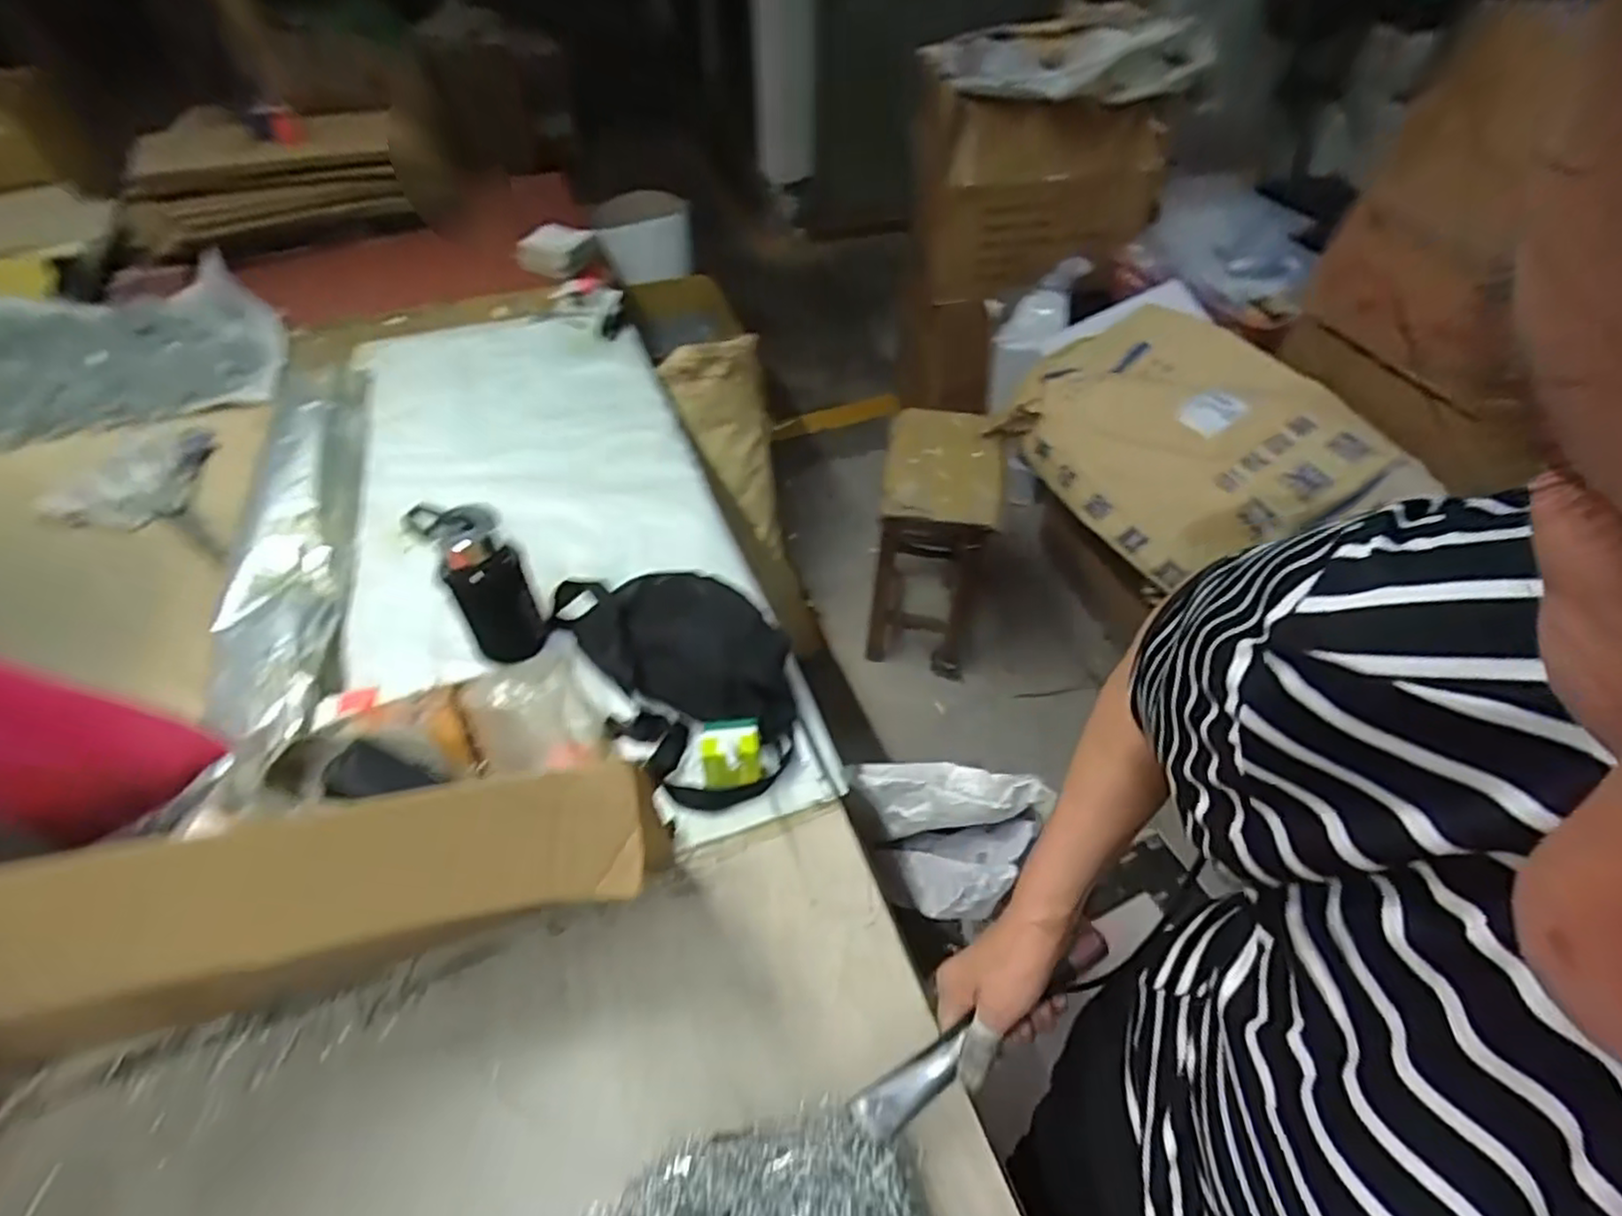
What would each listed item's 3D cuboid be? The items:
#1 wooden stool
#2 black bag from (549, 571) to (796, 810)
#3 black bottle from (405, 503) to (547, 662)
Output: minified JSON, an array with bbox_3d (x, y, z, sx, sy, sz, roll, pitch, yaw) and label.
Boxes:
[{"bbox_3d":[0.268,-0.135,1.576,0.246,0.512,0.367,8,48,6],"label":"wooden stool"},{"bbox_3d":[-0.132,0.057,0.731,0.209,0.077,0.308,-18,51,-17],"label":"black bag"},{"bbox_3d":[-0.344,-0.021,0.752,0.079,0.188,0.086,1,48,-1],"label":"black bottle"}]

